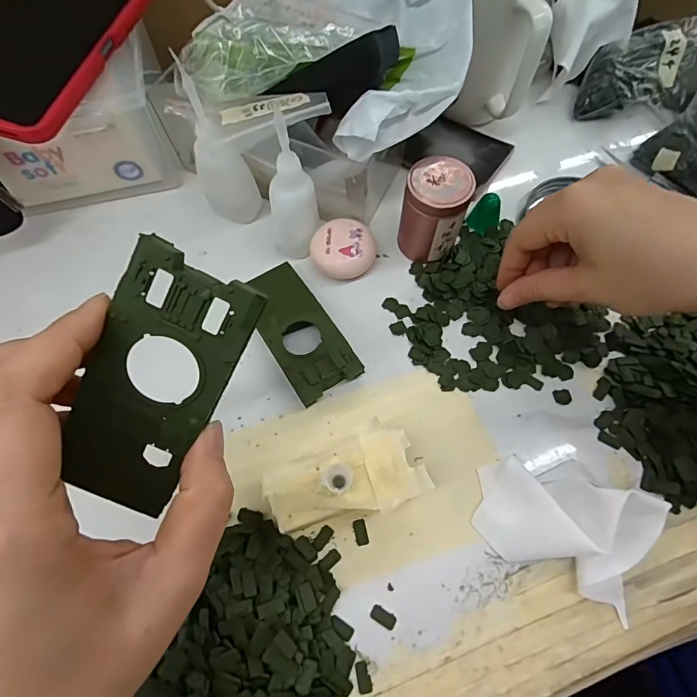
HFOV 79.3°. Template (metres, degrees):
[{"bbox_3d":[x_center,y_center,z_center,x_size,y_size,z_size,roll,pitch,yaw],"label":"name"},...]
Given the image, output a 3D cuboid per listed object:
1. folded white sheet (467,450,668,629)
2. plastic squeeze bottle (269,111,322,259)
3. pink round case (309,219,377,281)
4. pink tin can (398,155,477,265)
[{"bbox_3d":[0.124,0.097,0.240,0.092,0.031,0.065,22,68,11],"label":"folded white sheet"},{"bbox_3d":[-0.039,-0.108,0.285,0.030,0.099,0.040,-4,66,0],"label":"plastic squeeze bottle"},{"bbox_3d":[-0.003,-0.073,0.319,0.047,0.023,0.045,-1,66,1],"label":"pink round case"},{"bbox_3d":[0.062,-0.098,0.305,0.043,0.064,0.042,-1,66,1],"label":"pink tin can"}]

